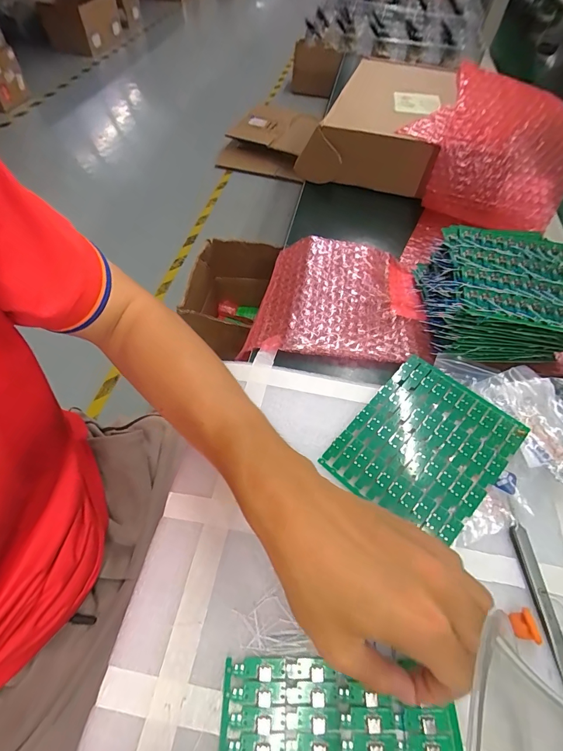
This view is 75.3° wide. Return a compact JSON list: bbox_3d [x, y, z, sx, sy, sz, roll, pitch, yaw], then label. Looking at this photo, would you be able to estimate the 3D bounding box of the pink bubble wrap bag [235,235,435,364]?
[{"bbox_3d":[0.063,-0.090,0.418,0.189,0.036,0.157,5,56,0],"label":"pink bubble wrap bag"}]

